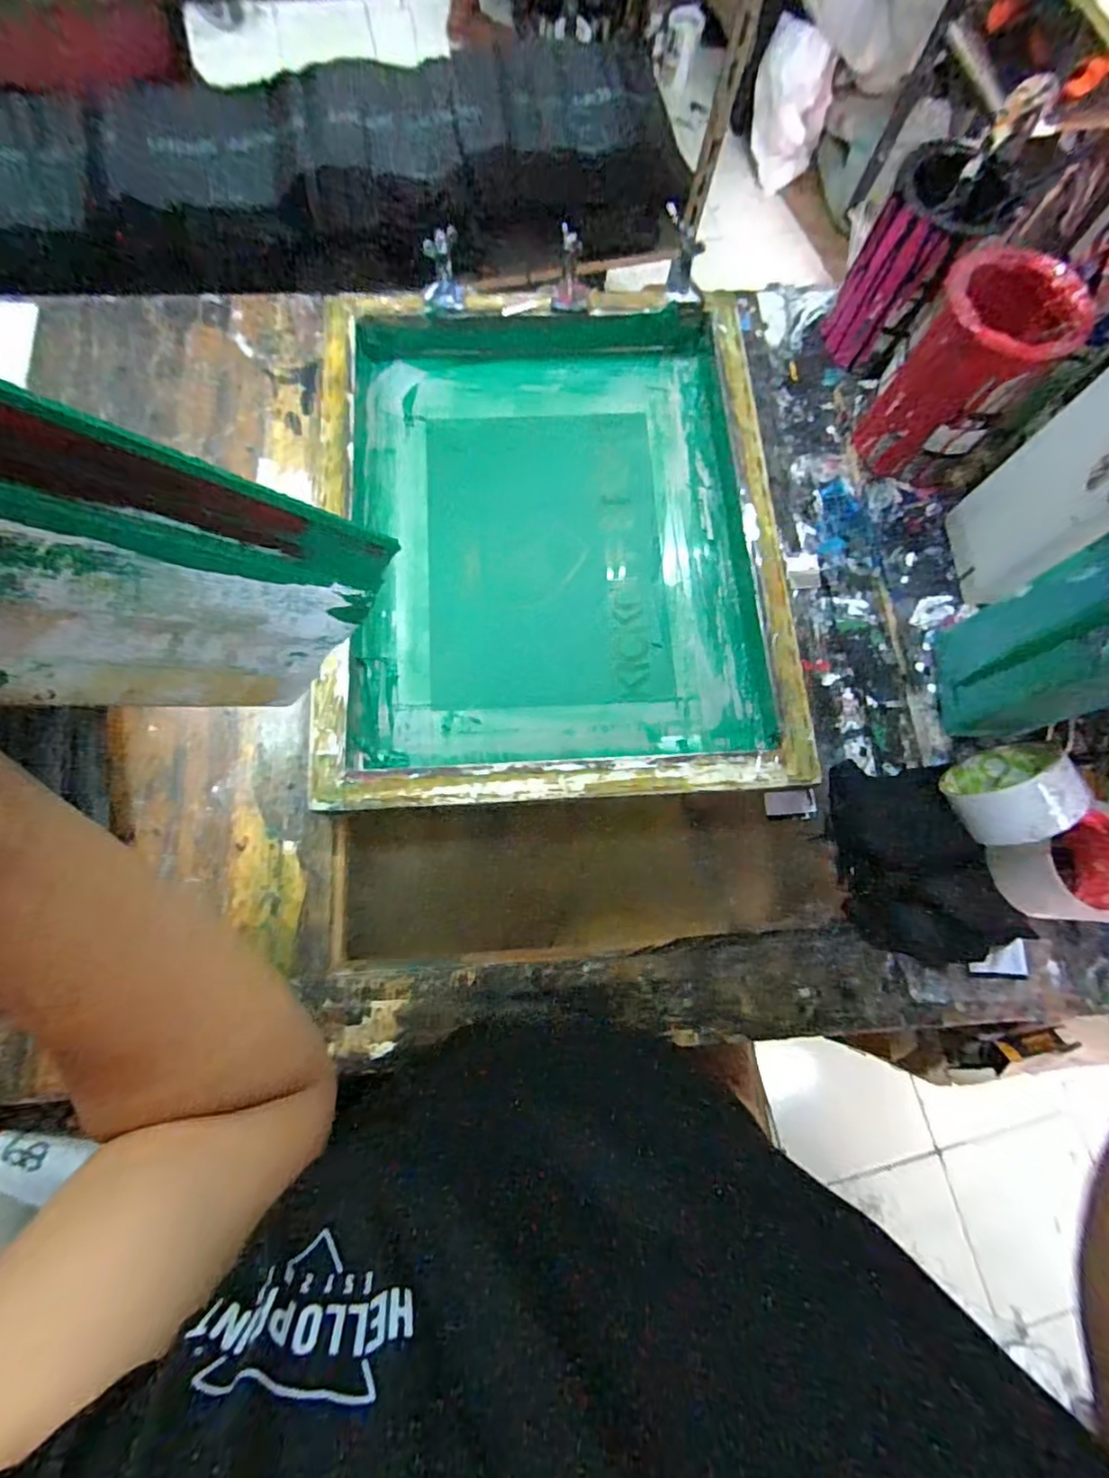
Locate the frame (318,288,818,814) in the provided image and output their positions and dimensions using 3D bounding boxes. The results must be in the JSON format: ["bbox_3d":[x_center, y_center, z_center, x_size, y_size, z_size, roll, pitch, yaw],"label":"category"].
[{"bbox_3d":[-0.003,-0.188,0.534,0.402,0.047,0.494,-3,74,-3],"label":"frame"}]

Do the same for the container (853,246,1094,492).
[{"bbox_3d":[0.356,-0.307,0.517,0.107,0.161,0.112,1,74,-2],"label":"container"}]

